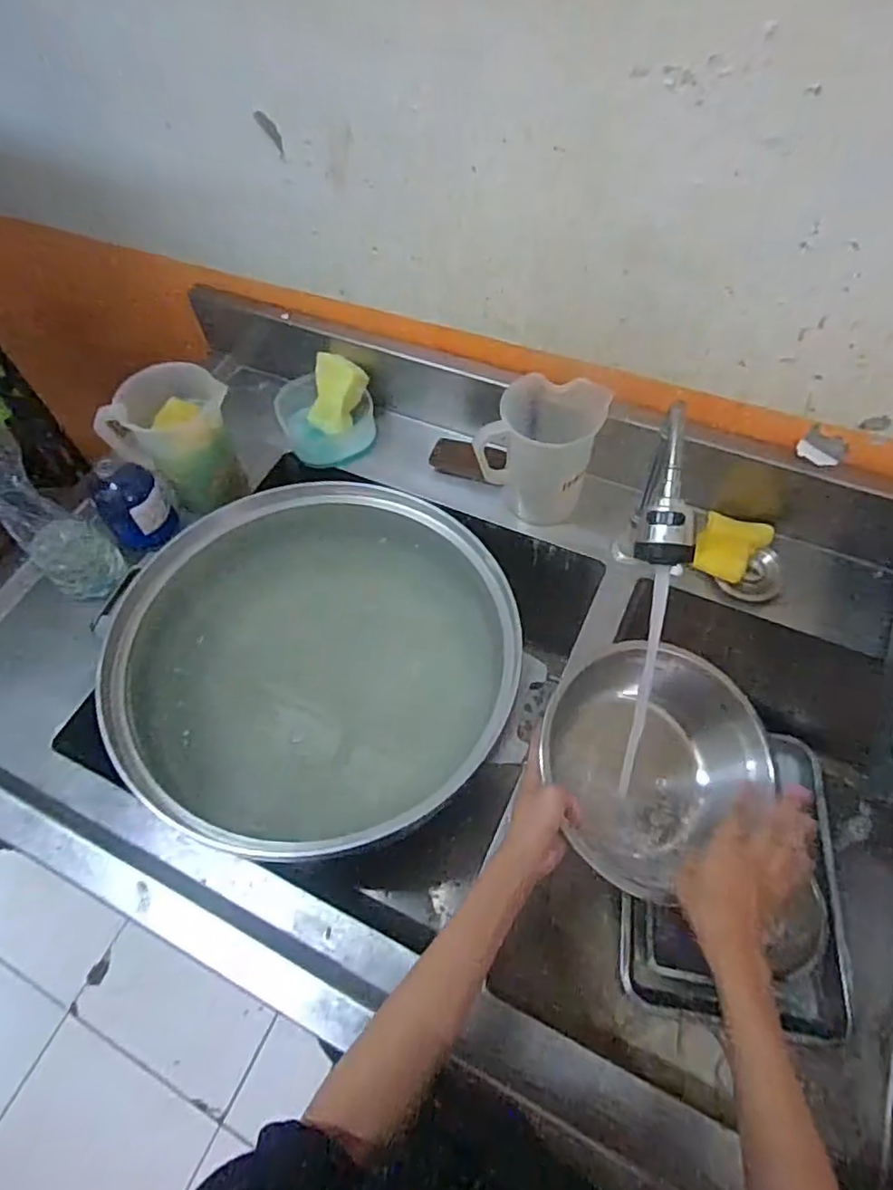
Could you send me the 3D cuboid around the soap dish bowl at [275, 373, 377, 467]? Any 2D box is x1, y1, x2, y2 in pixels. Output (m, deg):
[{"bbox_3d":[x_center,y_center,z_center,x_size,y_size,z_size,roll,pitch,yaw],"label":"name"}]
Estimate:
[{"bbox_3d":[-0.183,-0.255,0.920,0.148,0.074,0.115,25,64,18],"label":"soap dish bowl"}]

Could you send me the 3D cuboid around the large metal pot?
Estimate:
[{"bbox_3d":[-0.148,0.094,0.803,0.467,0.233,0.459,-2,59,3],"label":"large metal pot"}]

